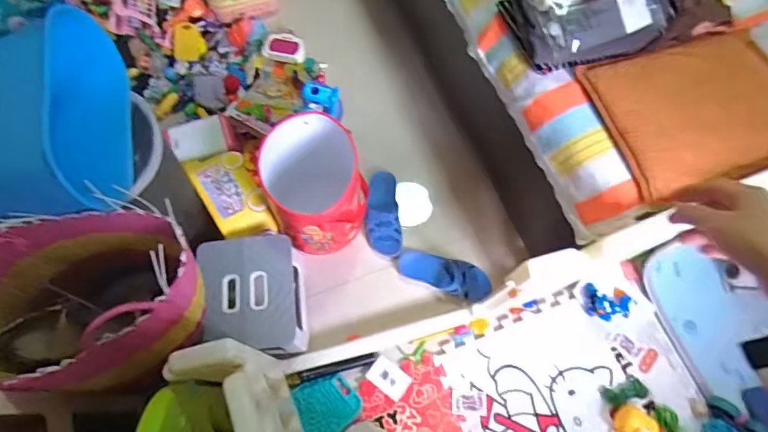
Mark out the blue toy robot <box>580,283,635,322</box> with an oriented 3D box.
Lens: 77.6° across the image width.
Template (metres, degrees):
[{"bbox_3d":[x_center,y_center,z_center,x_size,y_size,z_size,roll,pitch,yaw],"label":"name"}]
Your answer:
[{"bbox_3d":[0.610,0.239,1.304,0.140,0.040,0.090,9,69,2],"label":"blue toy robot"}]

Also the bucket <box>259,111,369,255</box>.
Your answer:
[{"bbox_3d":[-0.173,-0.067,1.255,0.245,0.326,0.288,-21,71,-10],"label":"bucket"}]

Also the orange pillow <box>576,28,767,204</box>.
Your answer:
[{"bbox_3d":[0.676,-0.236,0.933,0.496,0.048,0.303,-16,70,-8],"label":"orange pillow"}]

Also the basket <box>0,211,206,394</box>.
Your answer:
[{"bbox_3d":[-0.543,0.164,0.884,0.418,0.311,0.303,2,69,-1],"label":"basket"}]

